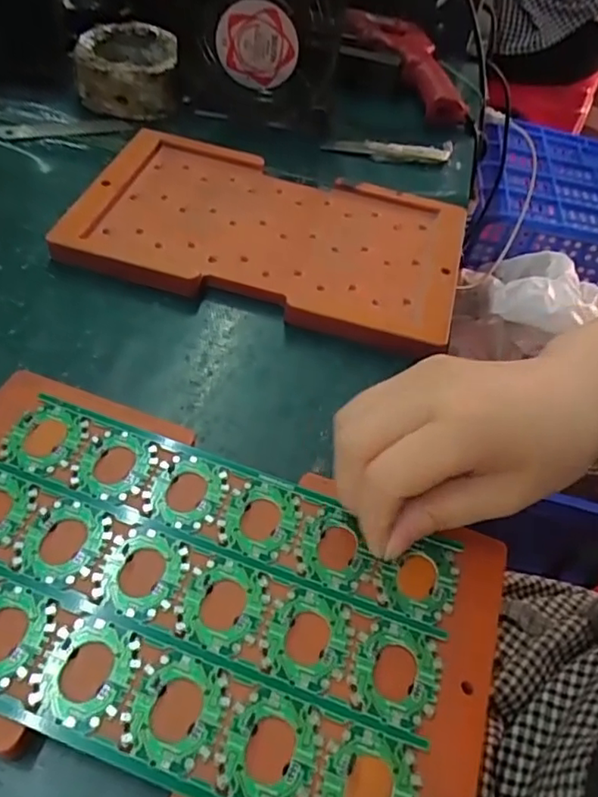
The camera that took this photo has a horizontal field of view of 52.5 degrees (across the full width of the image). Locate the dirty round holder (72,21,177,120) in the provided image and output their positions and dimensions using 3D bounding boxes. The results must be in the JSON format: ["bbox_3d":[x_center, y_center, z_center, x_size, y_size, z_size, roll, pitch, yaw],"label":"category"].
[{"bbox_3d":[-0.137,-0.264,0.485,0.075,0.040,0.080,-2,51,-12],"label":"dirty round holder"}]

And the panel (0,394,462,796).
[{"bbox_3d":[-0.044,0.074,0.234,0.200,0.004,0.119,19,51,7],"label":"panel"}]

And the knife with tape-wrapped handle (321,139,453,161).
[{"bbox_3d":[0.072,-0.202,0.492,0.103,0.010,0.017,4,50,-7],"label":"knife with tape-wrapped handle"}]

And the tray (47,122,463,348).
[{"bbox_3d":[-0.017,-0.107,0.385,0.234,0.013,0.138,14,49,2],"label":"tray"}]

